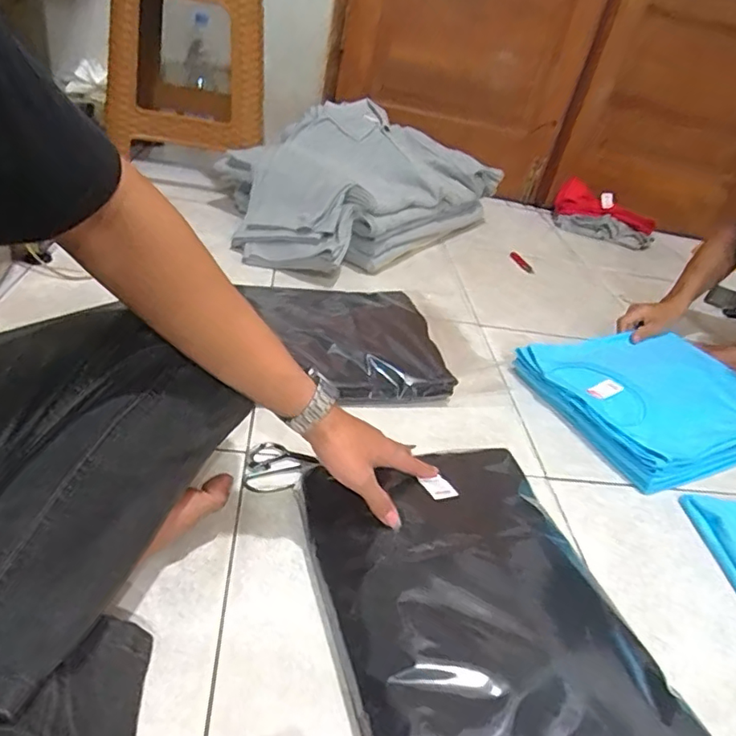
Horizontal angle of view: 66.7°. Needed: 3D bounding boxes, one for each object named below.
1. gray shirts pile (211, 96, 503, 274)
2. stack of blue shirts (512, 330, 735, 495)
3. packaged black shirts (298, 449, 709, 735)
[{"bbox_3d":[-0.045,-0.432,1.328,0.446,0.279,0.624,29,37,22],"label":"gray shirts pile"},{"bbox_3d":[0.470,0.041,0.914,0.353,0.074,0.299,-11,37,-26],"label":"stack of blue shirts"},{"bbox_3d":[0.101,0.225,0.520,0.258,0.053,0.348,-5,35,-19],"label":"packaged black shirts"}]

